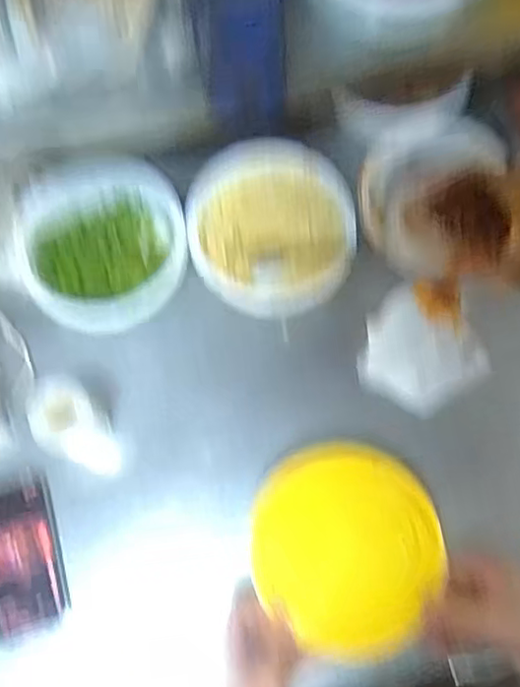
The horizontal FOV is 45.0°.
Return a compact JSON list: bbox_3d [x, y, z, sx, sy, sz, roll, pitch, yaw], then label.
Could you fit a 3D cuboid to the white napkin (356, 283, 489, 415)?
[{"bbox_3d":[0.163,0.011,0.642,0.122,0.021,0.111,36,77,10],"label":"white napkin"}]

